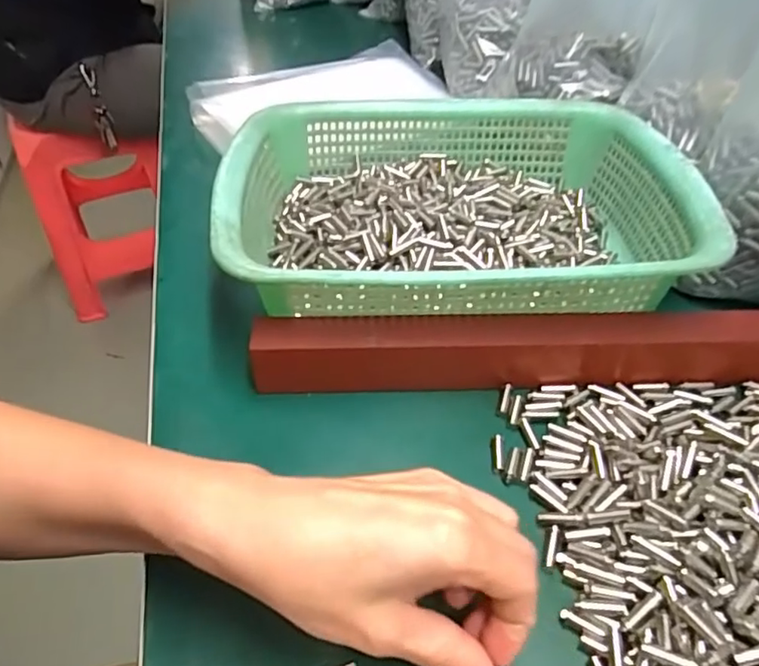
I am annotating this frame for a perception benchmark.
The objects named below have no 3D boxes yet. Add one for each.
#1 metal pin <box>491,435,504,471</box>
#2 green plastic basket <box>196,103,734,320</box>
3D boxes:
[{"bbox_3d":[0.063,0.063,0.313,0.006,0.004,0.022,2,44,2],"label":"metal pin"},{"bbox_3d":[0.049,-0.083,0.405,0.289,0.072,0.217,-2,44,-2],"label":"green plastic basket"}]

